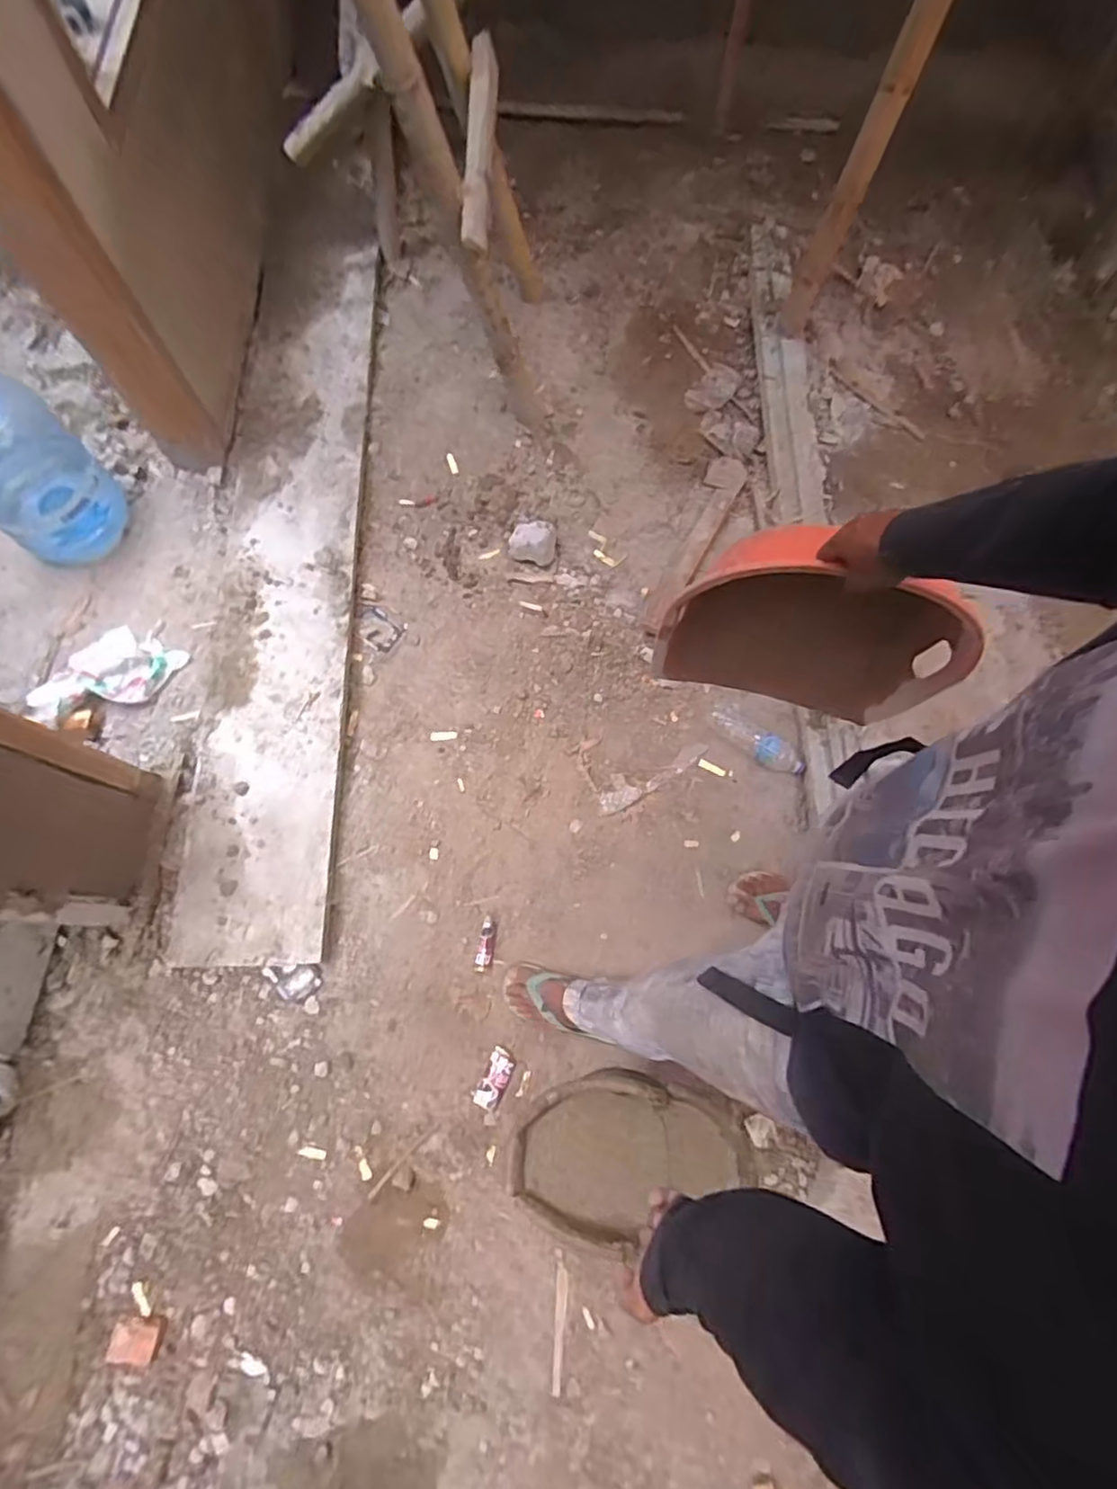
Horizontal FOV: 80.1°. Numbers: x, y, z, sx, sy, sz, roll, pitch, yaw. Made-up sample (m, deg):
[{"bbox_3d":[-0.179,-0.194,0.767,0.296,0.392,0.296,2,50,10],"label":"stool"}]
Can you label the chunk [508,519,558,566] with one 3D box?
[{"bbox_3d":[-0.060,-0.493,1.605,0.107,0.057,0.096,11,74,2],"label":"chunk"}]

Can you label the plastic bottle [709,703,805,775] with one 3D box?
[{"bbox_3d":[0.436,-0.011,1.473,0.228,0.060,0.064,38,76,25],"label":"plastic bottle"}]

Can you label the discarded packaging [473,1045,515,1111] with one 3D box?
[{"bbox_3d":[-0.123,0.653,1.297,0.050,0.007,0.108,24,75,5],"label":"discarded packaging"}]

